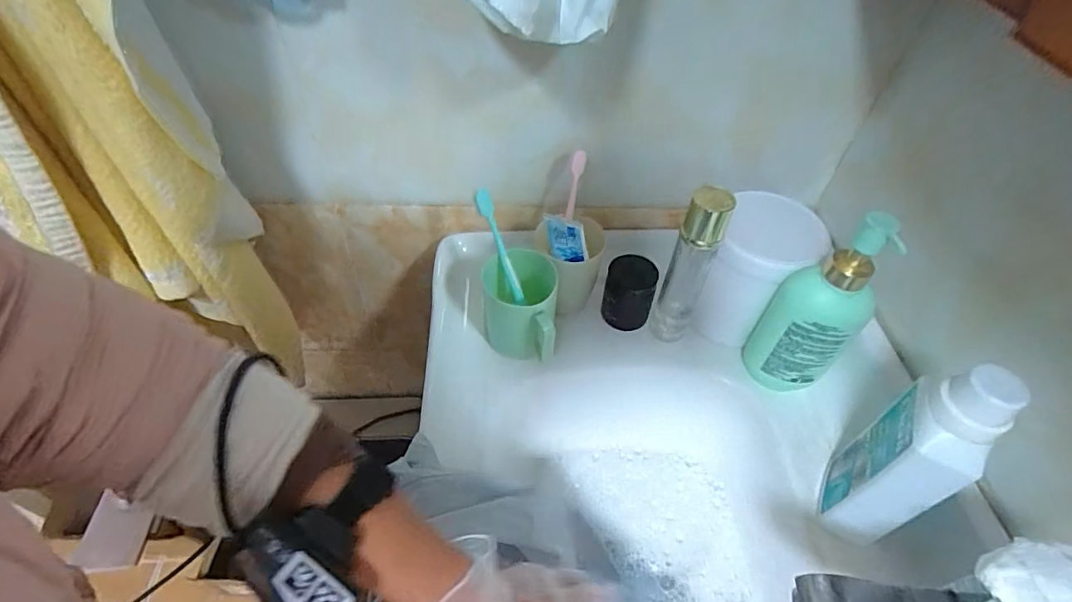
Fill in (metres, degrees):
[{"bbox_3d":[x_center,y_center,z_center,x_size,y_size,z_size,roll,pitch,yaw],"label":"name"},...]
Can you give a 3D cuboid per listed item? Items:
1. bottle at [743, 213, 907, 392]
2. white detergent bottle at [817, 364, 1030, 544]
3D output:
[{"bbox_3d":[0.264,0.009,0.484,0.058,0.208,0.080,-36,59,-29],"label":"bottle"},{"bbox_3d":[0.287,0.117,0.399,0.043,0.199,0.075,23,51,17],"label":"white detergent bottle"}]

